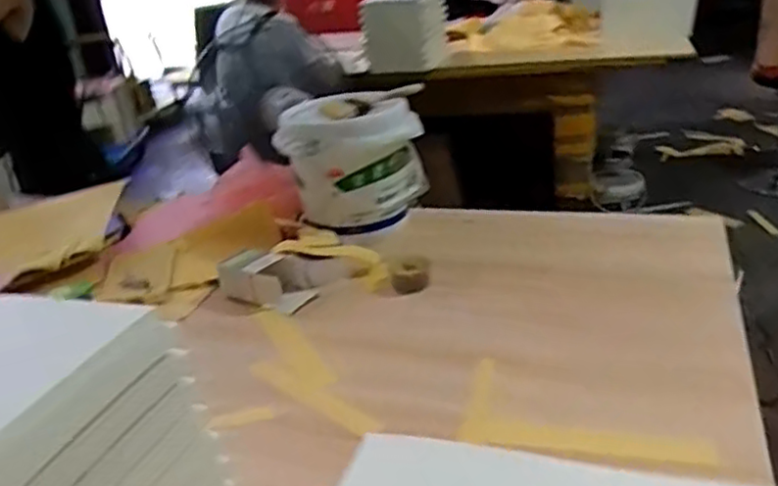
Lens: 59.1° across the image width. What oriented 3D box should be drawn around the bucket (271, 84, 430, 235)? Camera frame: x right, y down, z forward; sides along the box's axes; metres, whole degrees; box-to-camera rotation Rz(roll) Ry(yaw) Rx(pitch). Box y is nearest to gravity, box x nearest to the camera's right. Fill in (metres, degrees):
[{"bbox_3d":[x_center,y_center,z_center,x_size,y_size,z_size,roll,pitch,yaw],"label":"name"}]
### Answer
[{"bbox_3d":[-0.072,-0.151,1.393,0.280,0.267,0.216,-1,26,12],"label":"bucket"}]

